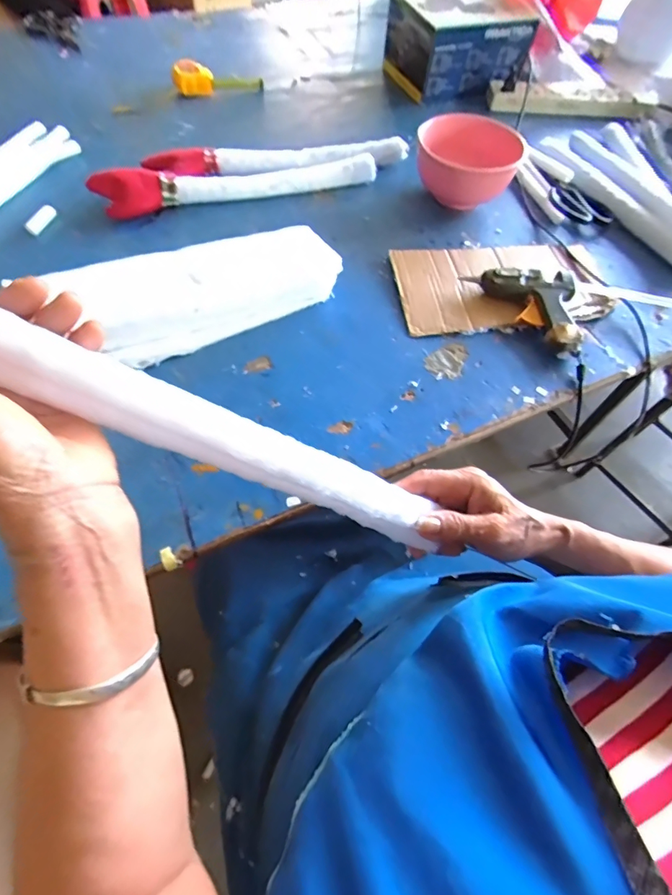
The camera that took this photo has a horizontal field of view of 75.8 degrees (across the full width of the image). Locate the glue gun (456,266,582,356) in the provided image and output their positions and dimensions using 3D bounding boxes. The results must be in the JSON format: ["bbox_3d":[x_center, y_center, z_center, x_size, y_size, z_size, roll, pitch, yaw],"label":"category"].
[{"bbox_3d":[0.240,-0.179,0.519,0.078,0.033,0.158,-31,65,-20],"label":"glue gun"}]

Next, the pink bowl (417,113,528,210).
[{"bbox_3d":[0.182,-0.420,0.636,0.145,0.075,0.138,1,59,-2],"label":"pink bowl"}]

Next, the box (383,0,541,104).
[{"bbox_3d":[0.232,-0.768,0.815,0.224,0.124,0.194,-14,61,-11],"label":"box"}]

